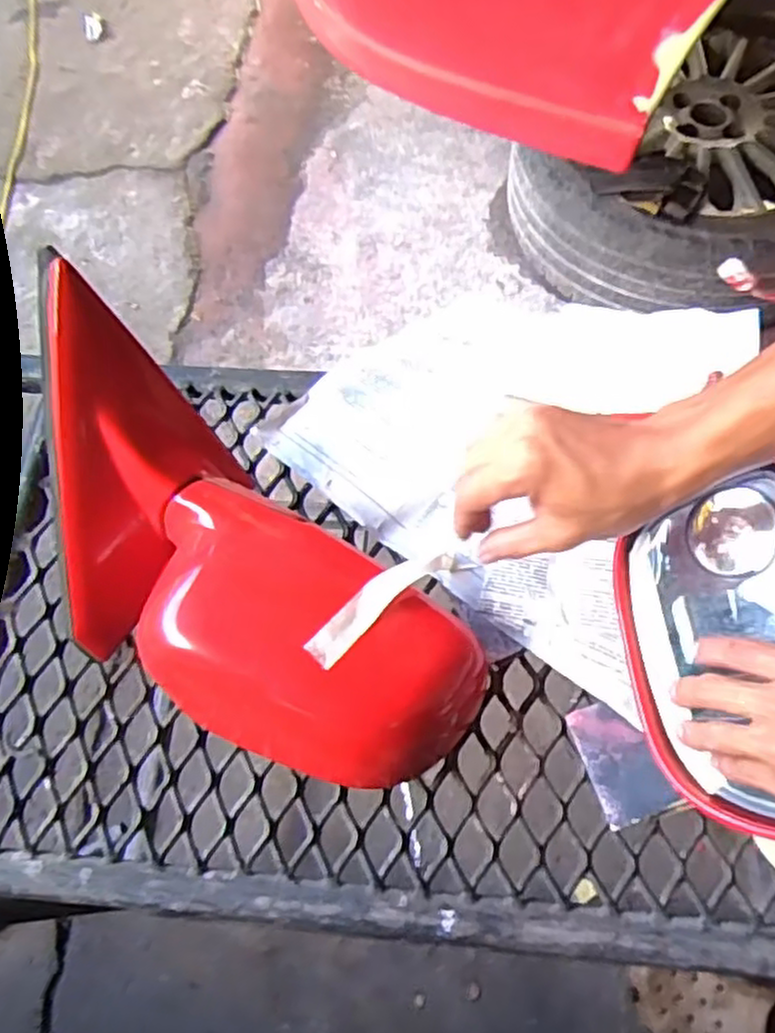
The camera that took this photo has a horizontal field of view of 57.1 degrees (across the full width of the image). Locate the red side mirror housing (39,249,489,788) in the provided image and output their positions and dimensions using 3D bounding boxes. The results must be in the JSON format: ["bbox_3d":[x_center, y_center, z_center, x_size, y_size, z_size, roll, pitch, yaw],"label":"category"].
[{"bbox_3d":[-0.097,0.034,0.422,0.315,0.151,0.146,36,72,16],"label":"red side mirror housing"}]

